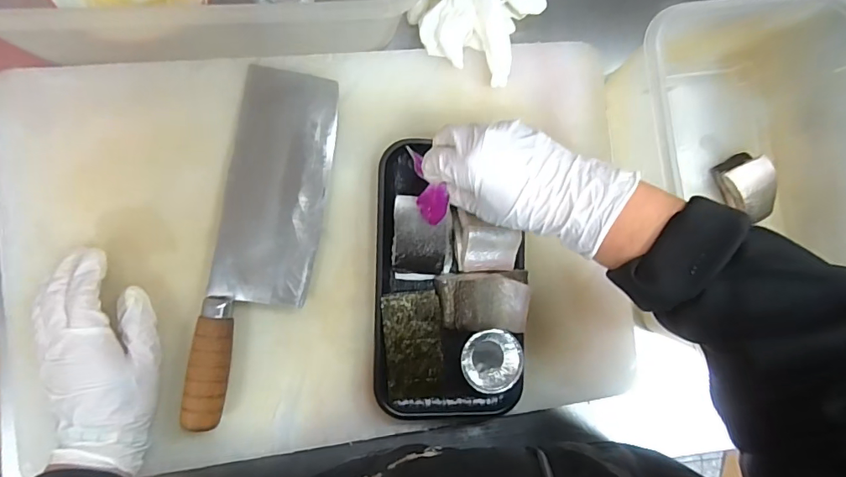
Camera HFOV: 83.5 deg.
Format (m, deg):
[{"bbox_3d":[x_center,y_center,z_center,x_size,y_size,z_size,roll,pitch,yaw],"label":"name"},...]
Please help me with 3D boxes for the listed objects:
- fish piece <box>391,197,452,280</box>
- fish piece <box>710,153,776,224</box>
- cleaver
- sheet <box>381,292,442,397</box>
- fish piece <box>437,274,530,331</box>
[{"bbox_3d":[0.002,0.000,0.403,0.052,0.024,0.068,2,88,-8],"label":"fish piece"},{"bbox_3d":[0.337,-0.052,0.491,0.048,0.029,0.067,-25,92,-8],"label":"fish piece"},{"bbox_3d":[-0.132,0.000,0.401,0.085,0.034,0.297,9,87,-8],"label":"cleaver"},{"bbox_3d":[-0.008,0.093,0.409,0.050,0.007,0.091,-4,91,-10],"label":"sheet"},{"bbox_3d":[0.052,0.055,0.408,0.077,0.016,0.048,1,88,-8],"label":"fish piece"}]

